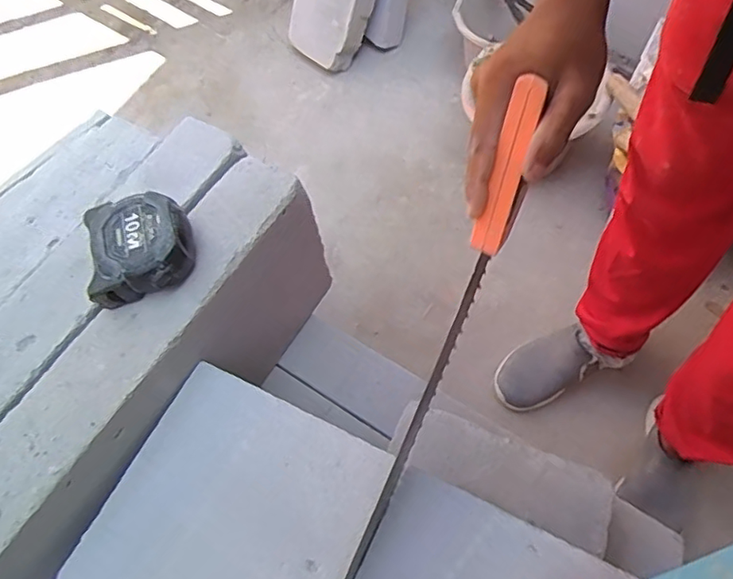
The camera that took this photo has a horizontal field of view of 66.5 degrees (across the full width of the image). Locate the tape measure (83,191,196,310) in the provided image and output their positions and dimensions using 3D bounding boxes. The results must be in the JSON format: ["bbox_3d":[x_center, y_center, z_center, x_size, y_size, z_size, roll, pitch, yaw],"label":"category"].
[{"bbox_3d":[-0.184,-0.032,0.462,0.080,0.047,0.079,-12,60,-2],"label":"tape measure"}]

